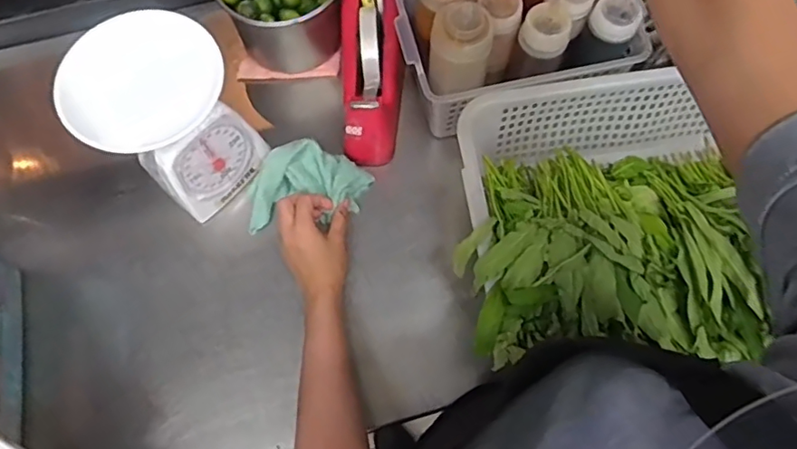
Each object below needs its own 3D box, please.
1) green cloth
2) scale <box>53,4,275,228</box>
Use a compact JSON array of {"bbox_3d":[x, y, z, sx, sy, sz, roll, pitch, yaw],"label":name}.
[{"bbox_3d":[-0.106,-0.050,0.663,0.141,0.035,0.092,-4,70,-1],"label":"green cloth"},{"bbox_3d":[-0.246,-0.112,0.615,0.138,0.179,0.148,43,76,14],"label":"scale"}]

